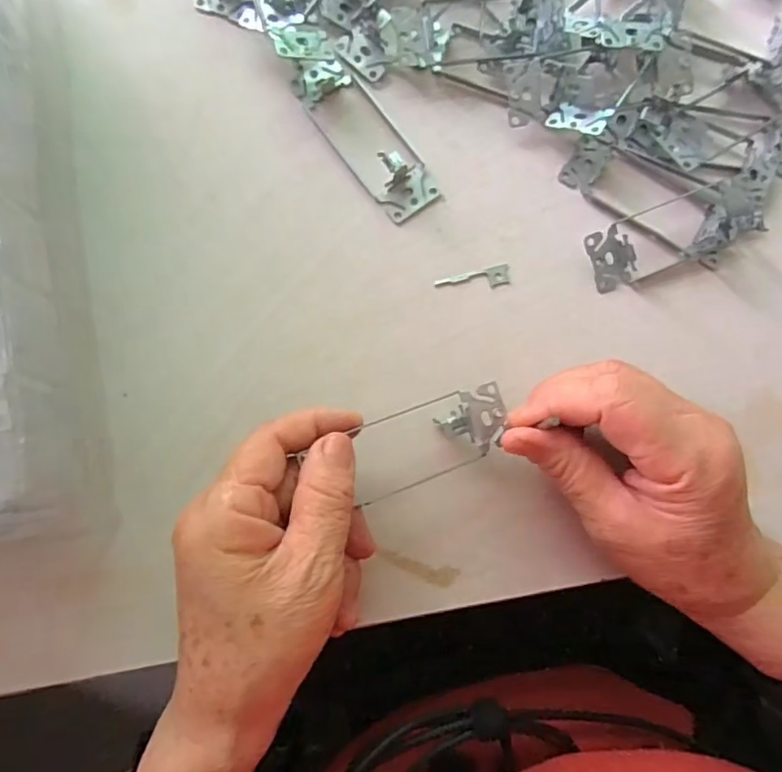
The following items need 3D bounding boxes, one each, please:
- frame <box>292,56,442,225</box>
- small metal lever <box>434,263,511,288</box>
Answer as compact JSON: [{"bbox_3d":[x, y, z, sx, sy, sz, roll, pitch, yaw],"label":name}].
[{"bbox_3d":[-0.014,-0.145,0.320,0.037,0.020,0.107,-35,85,-8],"label":"frame"},{"bbox_3d":[0.047,-0.060,0.321,0.044,0.004,0.012,-13,83,-6],"label":"small metal lever"}]

